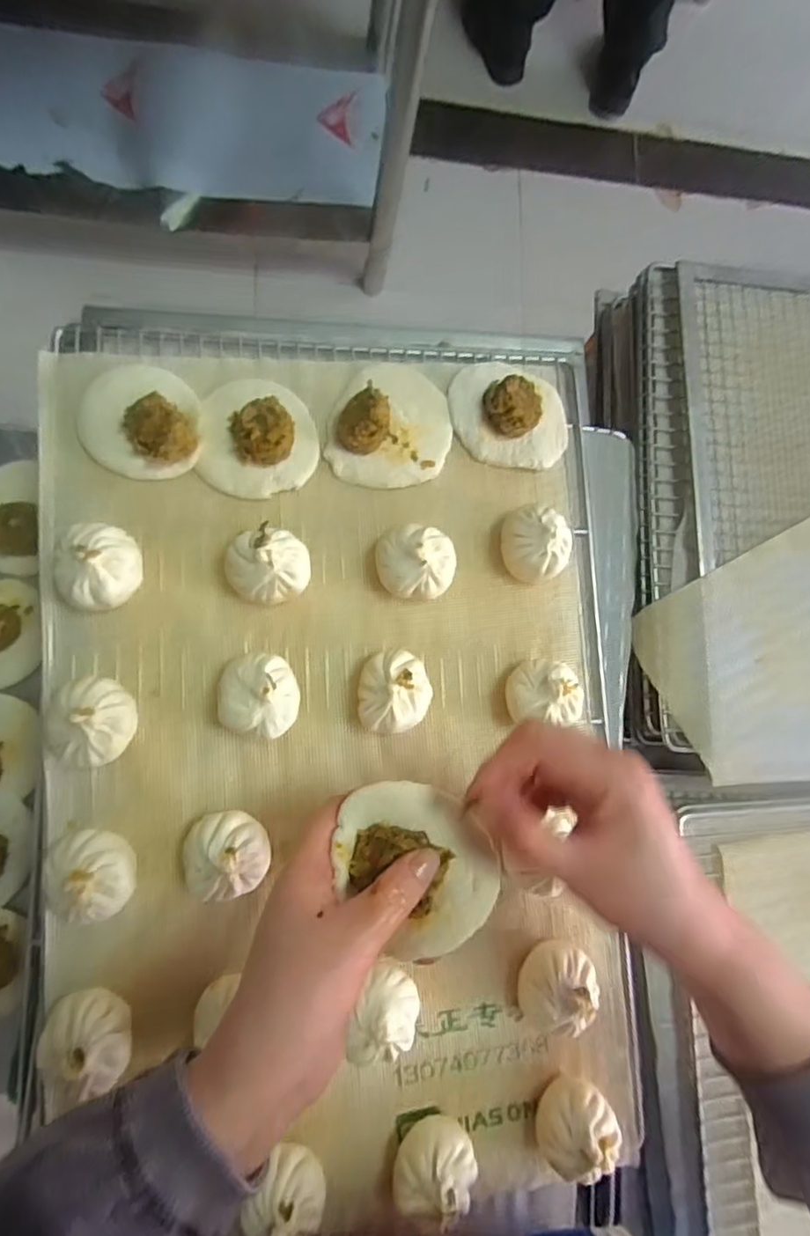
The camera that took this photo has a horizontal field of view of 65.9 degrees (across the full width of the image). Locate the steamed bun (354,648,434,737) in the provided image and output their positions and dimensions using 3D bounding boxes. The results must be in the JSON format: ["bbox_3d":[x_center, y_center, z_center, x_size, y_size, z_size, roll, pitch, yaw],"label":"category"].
[{"bbox_3d":[-0.008,0.050,0.430,0.050,0.043,0.053,1,83,-10],"label":"steamed bun"}]

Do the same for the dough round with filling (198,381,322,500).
[{"bbox_3d":[-0.103,-0.132,0.442,0.080,0.034,0.086,1,83,-10],"label":"dough round with filling"}]

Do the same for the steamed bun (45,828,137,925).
[{"bbox_3d":[-0.192,0.159,0.388,0.047,0.044,0.054,-21,88,-9],"label":"steamed bun"}]

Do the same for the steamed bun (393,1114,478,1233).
[{"bbox_3d":[0.020,0.349,0.397,0.051,0.044,0.051,11,83,-6],"label":"steamed bun"}]

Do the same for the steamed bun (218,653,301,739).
[{"bbox_3d":[-0.096,0.051,0.418,0.051,0.047,0.051,1,83,-10],"label":"steamed bun"}]

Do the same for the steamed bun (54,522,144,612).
[{"bbox_3d":[-0.198,-0.033,0.406,0.050,0.050,0.052,1,83,-10],"label":"steamed bun"}]

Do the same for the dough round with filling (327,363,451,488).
[{"bbox_3d":[-0.007,-0.145,0.457,0.086,0.031,0.098,19,81,-8],"label":"dough round with filling"}]

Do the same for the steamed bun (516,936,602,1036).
[{"bbox_3d":[0.103,0.250,0.422,0.051,0.044,0.054,1,83,-10],"label":"steamed bun"}]

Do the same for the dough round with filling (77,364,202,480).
[{"bbox_3d":[-0.182,-0.139,0.428,0.077,0.036,0.081,1,83,-10],"label":"dough round with filling"}]

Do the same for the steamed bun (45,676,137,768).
[{"bbox_3d":[-0.200,0.067,0.396,0.054,0.045,0.056,10,84,-6],"label":"steamed bun"}]

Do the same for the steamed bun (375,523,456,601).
[{"bbox_3d":[0.007,-0.039,0.441,0.056,0.043,0.051,9,84,-6],"label":"steamed bun"}]

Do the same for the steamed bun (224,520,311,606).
[{"bbox_3d":[-0.092,-0.035,0.423,0.053,0.049,0.049,1,83,-10],"label":"steamed bun"}]

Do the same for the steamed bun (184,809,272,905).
[{"bbox_3d":[-0.115,0.152,0.400,0.055,0.045,0.053,-4,85,-8],"label":"steamed bun"}]

